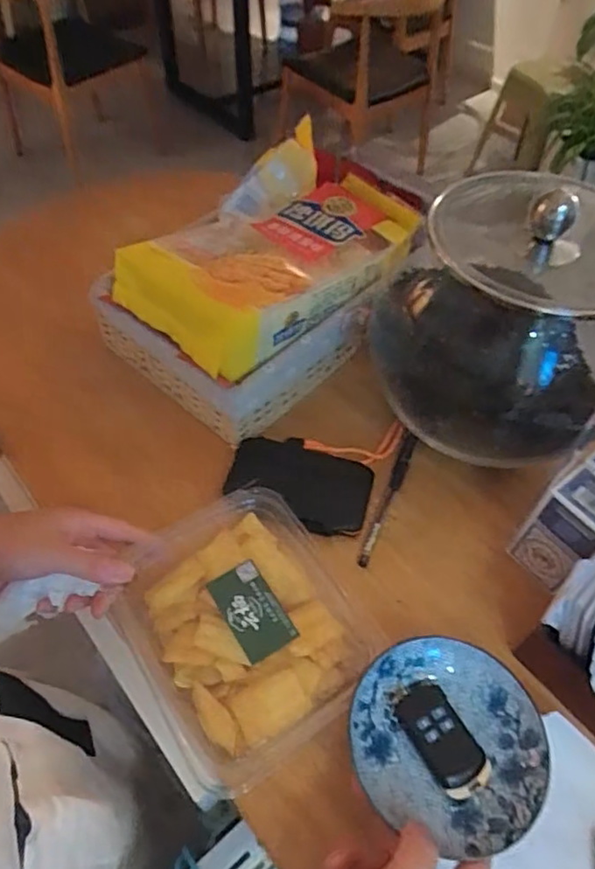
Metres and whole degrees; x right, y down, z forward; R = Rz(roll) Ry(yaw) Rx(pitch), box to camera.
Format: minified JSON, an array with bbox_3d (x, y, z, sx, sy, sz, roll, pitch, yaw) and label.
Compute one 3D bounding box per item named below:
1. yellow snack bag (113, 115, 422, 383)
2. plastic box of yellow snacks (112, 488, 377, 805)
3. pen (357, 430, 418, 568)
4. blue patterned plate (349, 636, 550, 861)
[{"bbox_3d":[-0.023,-0.183,0.568,0.284,0.058,0.183,-37,63,-26],"label":"yellow snack bag"},{"bbox_3d":[-0.038,0.140,0.433,0.150,0.033,0.178,-29,60,-21],"label":"plastic box of yellow snacks"},{"bbox_3d":[0.083,0.055,0.529,0.013,0.007,0.144,20,55,11],"label":"pen"},{"bbox_3d":[0.094,0.190,0.372,0.114,0.022,0.114,1,54,-2],"label":"blue patterned plate"}]

